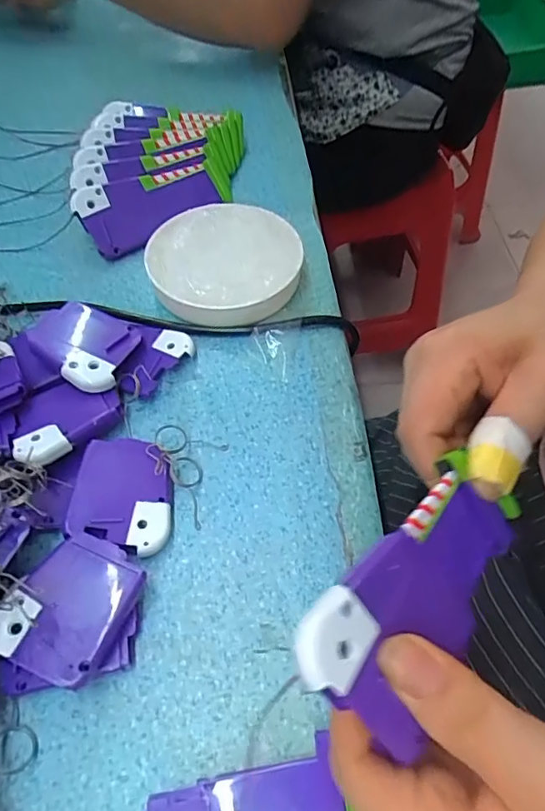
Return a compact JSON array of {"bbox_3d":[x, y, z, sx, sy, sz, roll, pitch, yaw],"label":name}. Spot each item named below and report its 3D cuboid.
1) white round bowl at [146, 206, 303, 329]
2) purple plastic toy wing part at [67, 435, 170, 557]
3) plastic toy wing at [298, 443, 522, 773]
[{"bbox_3d":[-0.033,-0.100,0.363,0.101,0.029,0.102,0,56,1],"label":"white round bowl"},{"bbox_3d":[-0.078,0.045,0.275,0.050,0.005,0.062,9,54,-9],"label":"purple plastic toy wing part"},{"bbox_3d":[0.054,0.064,0.188,0.115,0.014,0.047,-34,88,-40],"label":"plastic toy wing"}]

